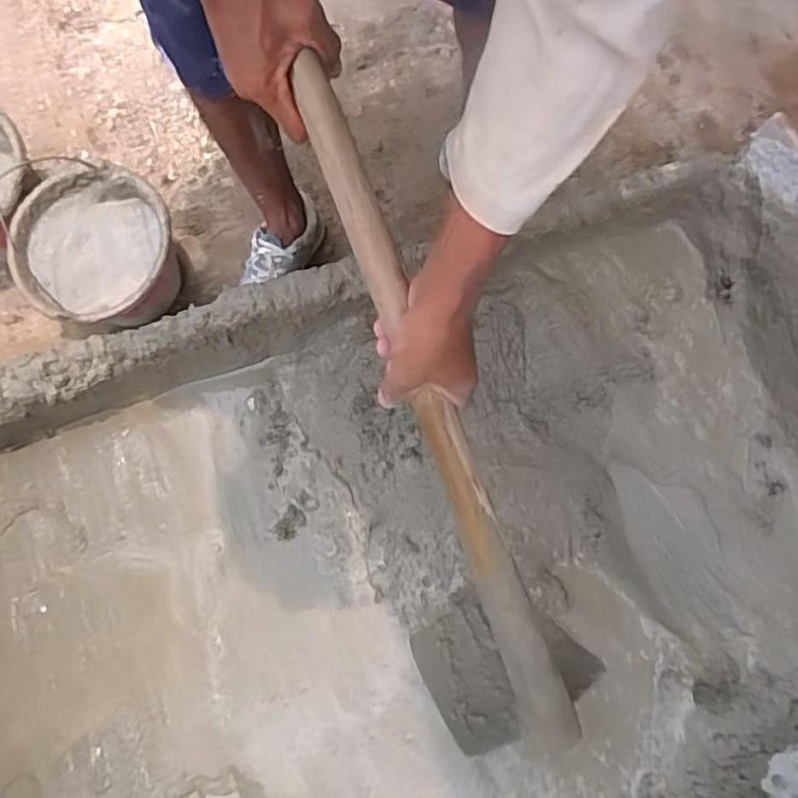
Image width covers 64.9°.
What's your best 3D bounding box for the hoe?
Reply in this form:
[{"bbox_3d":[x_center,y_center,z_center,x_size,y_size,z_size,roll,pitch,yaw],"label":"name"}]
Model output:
[{"bbox_3d":[0.023,0.044,0.601,0.122,0.228,0.654,-17,114,-4],"label":"hoe"}]

